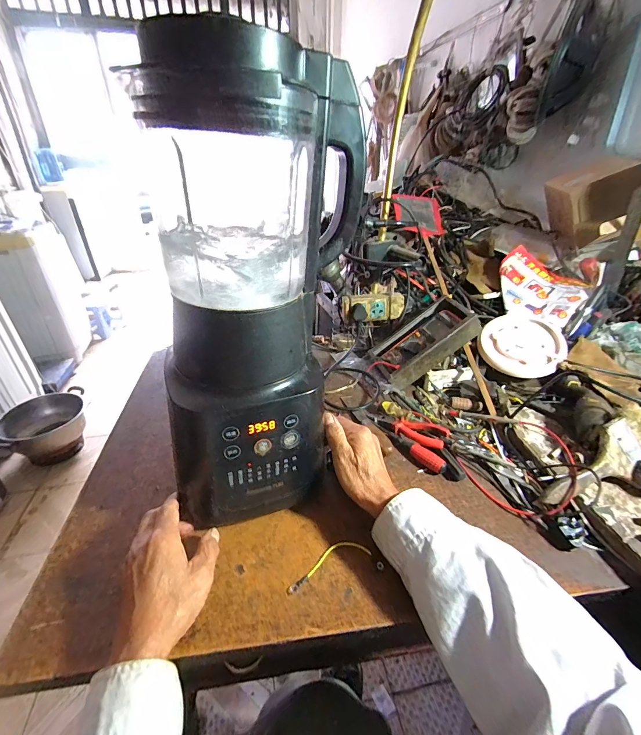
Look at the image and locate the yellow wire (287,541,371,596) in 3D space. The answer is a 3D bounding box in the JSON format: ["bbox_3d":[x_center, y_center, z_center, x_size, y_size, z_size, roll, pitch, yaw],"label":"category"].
[{"bbox_3d":[0.007,0.224,0.401,0.105,0.009,0.026,-14,34,-24],"label":"yellow wire"}]

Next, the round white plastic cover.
[{"bbox_3d":[0.414,-0.052,0.716,0.168,0.022,0.157,-7,54,10],"label":"round white plastic cover"}]

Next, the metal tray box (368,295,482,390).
[{"bbox_3d":[0.210,-0.055,0.732,0.209,0.059,0.144,-36,38,10],"label":"metal tray box"}]

